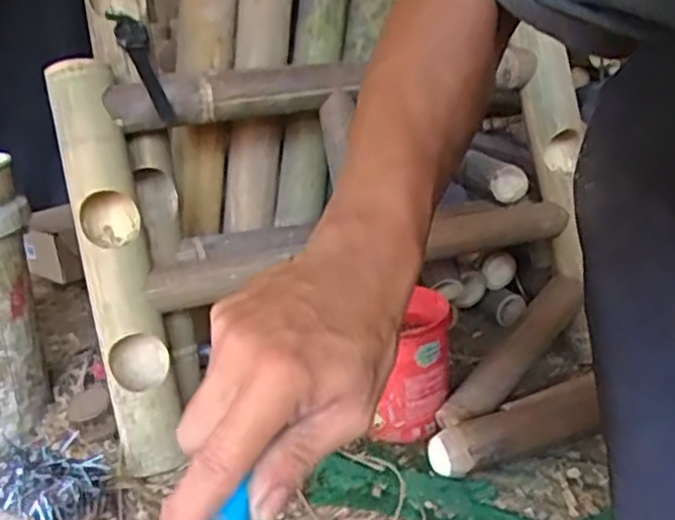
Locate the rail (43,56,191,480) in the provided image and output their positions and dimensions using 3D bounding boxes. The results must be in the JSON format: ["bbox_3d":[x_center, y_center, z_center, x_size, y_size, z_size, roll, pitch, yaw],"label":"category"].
[{"bbox_3d":[-0.264,0.011,0.849,0.079,0.491,0.081,-12,1,-20],"label":"rail"}]

